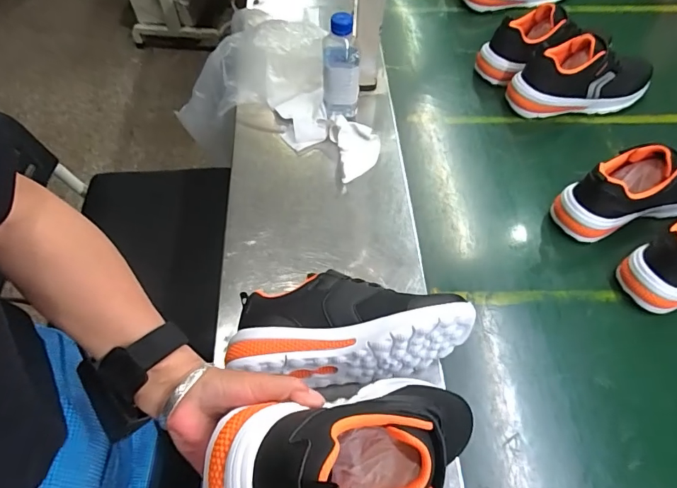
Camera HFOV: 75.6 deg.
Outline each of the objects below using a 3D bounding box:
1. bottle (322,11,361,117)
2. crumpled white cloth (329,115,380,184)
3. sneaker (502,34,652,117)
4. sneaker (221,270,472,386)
[{"bbox_3d":[0.005,-0.280,0.688,0.057,0.158,0.069,-3,57,-3],"label":"bottle"},{"bbox_3d":[0.031,-0.154,0.691,0.076,0.029,0.116,-13,58,-9],"label":"crumpled white cloth"},{"bbox_3d":[0.431,-0.293,0.766,0.248,0.119,0.087,-4,57,-4],"label":"sneaker"},{"bbox_3d":[0.011,0.091,0.485,0.244,0.110,0.114,-5,57,-4],"label":"sneaker"}]

